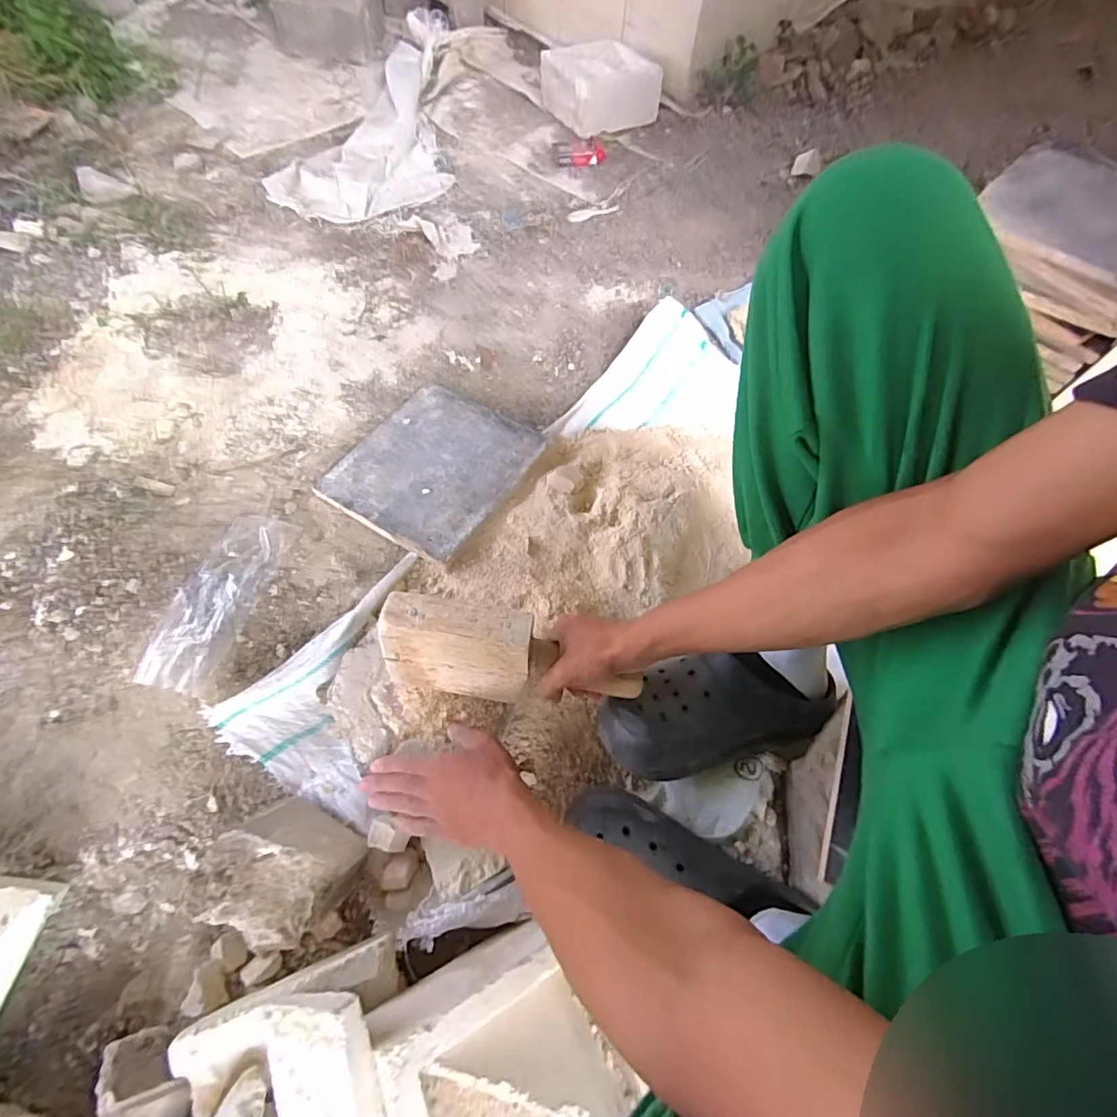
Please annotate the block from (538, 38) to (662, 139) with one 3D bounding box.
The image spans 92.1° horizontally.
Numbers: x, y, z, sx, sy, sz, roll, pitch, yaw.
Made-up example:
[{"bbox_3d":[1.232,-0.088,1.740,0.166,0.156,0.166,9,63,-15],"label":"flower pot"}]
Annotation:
[{"bbox_3d":[0.095,-1.063,1.200,0.233,0.101,0.180,-28,70,-15],"label":"block"}]

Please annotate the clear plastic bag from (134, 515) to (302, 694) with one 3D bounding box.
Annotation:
[{"bbox_3d":[-0.423,0.045,0.676,0.085,0.026,0.239,14,65,3],"label":"clear plastic bag"}]

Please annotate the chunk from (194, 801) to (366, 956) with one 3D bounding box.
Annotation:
[{"bbox_3d":[-0.257,0.290,0.503,0.108,0.080,0.097,25,63,13],"label":"chunk"}]

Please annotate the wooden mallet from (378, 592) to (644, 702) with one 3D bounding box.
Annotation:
[{"bbox_3d":[-0.044,0.096,0.529,0.248,0.086,0.070,8,65,0],"label":"wooden mallet"}]

